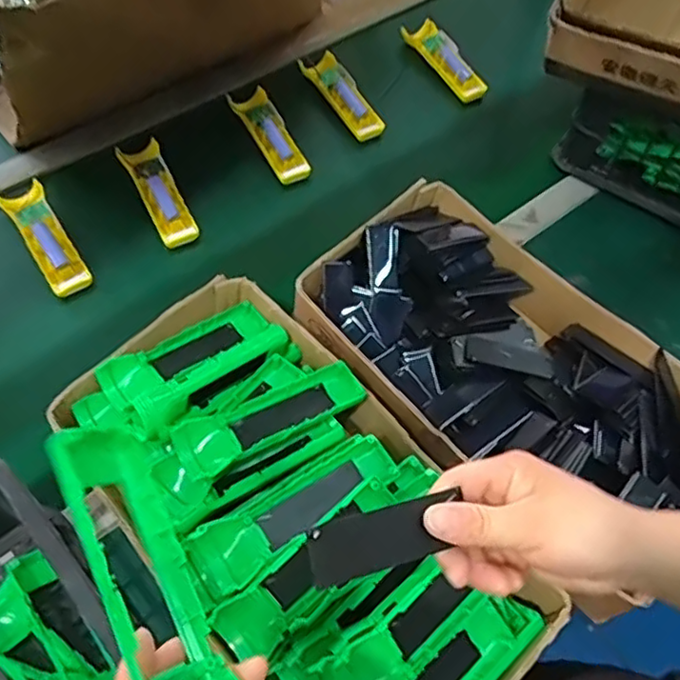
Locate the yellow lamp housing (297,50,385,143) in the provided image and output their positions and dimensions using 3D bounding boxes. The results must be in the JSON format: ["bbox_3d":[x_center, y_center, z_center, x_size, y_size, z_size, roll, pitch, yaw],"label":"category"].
[{"bbox_3d":[0.005,-0.345,0.898,0.051,0.018,0.155,-27,72,-19],"label":"yellow lamp housing"}]

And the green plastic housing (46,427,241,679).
[{"bbox_3d":[-0.090,0.115,0.289,0.022,0.054,0.159,-39,65,24],"label":"green plastic housing"}]

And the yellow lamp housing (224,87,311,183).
[{"bbox_3d":[-0.093,-0.273,0.840,0.048,0.031,0.161,-23,63,-17],"label":"yellow lamp housing"}]

